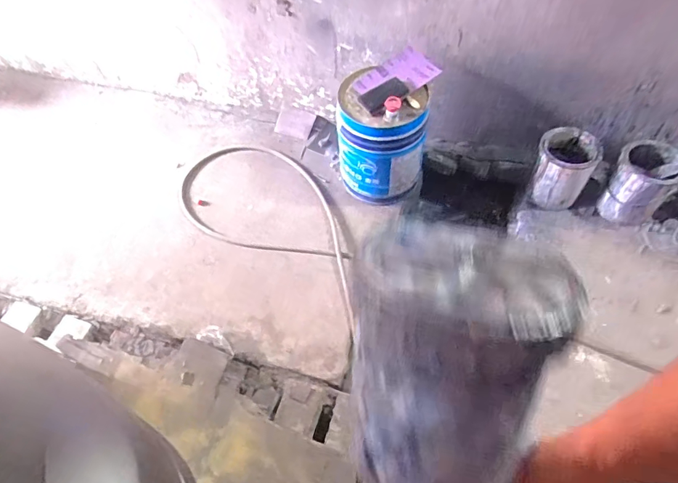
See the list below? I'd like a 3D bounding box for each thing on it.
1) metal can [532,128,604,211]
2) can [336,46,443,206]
[{"bbox_3d":[0.700,-0.225,1.386,0.166,0.224,0.180,-2,56,3],"label":"metal can"},{"bbox_3d":[0.147,-0.343,1.412,0.274,0.391,0.312,9,58,11],"label":"can"}]

